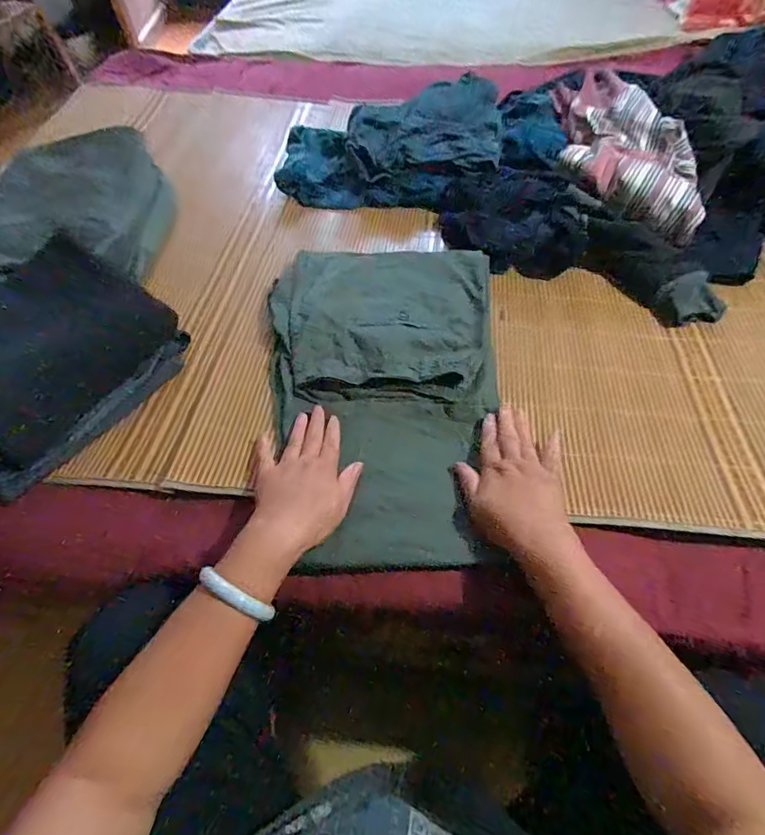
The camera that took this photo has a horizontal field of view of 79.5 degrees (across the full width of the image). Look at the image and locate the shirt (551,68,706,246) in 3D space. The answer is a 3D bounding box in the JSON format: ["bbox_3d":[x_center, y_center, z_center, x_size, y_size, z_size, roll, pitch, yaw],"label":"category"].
[{"bbox_3d":[0.397,-0.439,0.765,0.195,0.109,0.342,5,56,5],"label":"shirt"}]

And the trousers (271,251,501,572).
[{"bbox_3d":[0.005,-0.045,0.582,0.284,0.045,0.448,-3,56,0],"label":"trousers"}]

